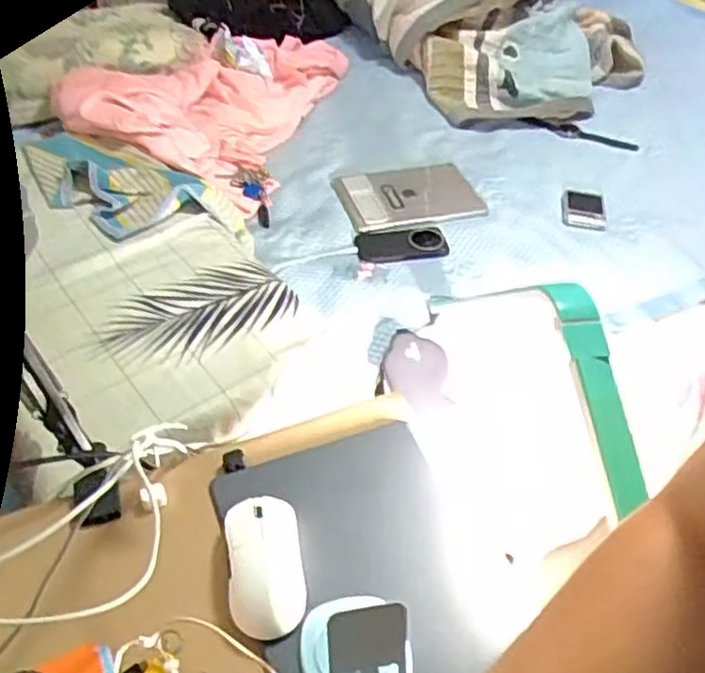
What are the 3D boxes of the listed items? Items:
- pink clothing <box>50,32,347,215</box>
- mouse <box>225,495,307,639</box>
[{"bbox_3d":[-0.230,-0.491,1.371,0.336,0.142,0.622,18,47,12],"label":"pink clothing"},{"bbox_3d":[-0.073,0.192,0.601,0.063,0.031,0.115,-4,47,-9],"label":"mouse"}]

